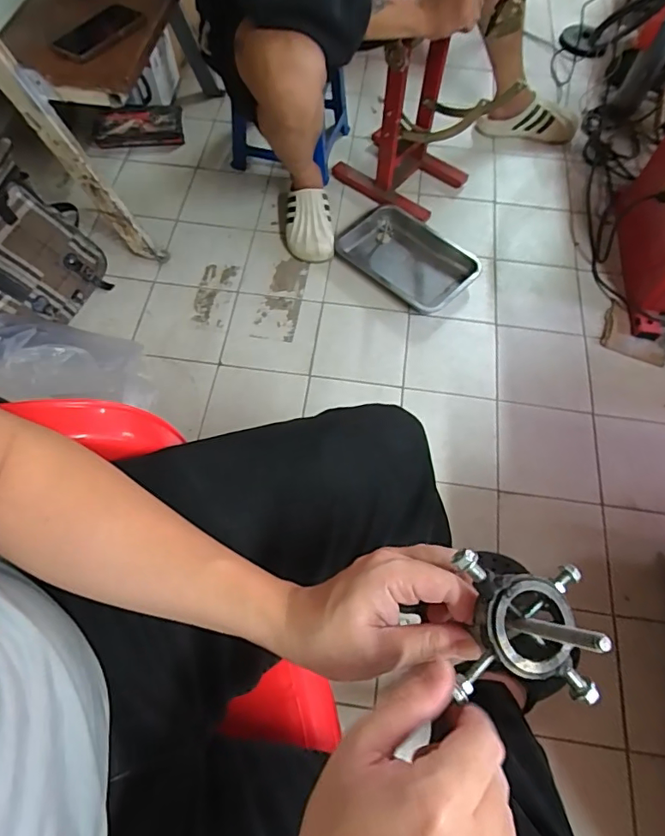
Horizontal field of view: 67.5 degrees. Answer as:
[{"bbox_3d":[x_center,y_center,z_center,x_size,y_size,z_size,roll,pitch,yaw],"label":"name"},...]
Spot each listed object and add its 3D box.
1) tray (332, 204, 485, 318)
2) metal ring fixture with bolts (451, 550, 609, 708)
[{"bbox_3d":[0.188,-0.390,1.184,0.314,0.043,0.219,41,74,16],"label":"tray"},{"bbox_3d":[0.100,0.100,0.239,0.073,0.060,0.069,4,68,3],"label":"metal ring fixture with bolts"}]

